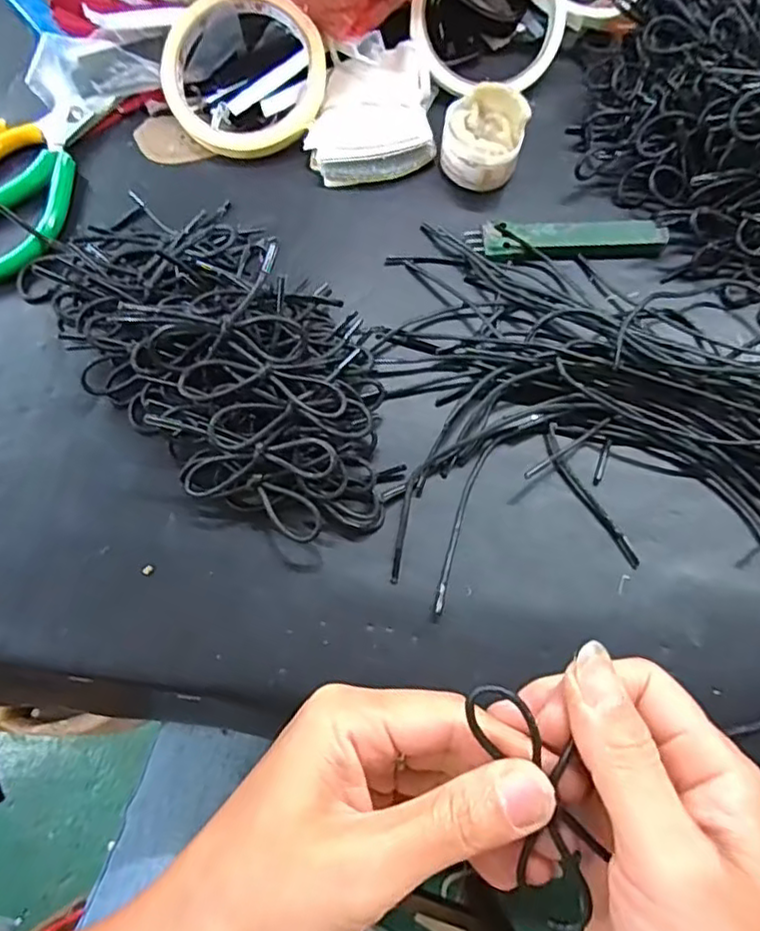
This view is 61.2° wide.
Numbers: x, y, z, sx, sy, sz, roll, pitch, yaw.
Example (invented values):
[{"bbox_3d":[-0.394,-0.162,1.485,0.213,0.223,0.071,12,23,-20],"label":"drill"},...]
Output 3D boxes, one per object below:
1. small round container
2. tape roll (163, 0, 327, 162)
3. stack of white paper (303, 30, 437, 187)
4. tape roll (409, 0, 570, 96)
[{"bbox_3d":[0.057,-0.185,0.359,0.043,0.037,0.045,0,71,-1],"label":"small round container"},{"bbox_3d":[-0.078,-0.227,0.372,0.094,0.012,0.094,0,94,1],"label":"tape roll"},{"bbox_3d":[-0.004,-0.207,0.375,0.070,0.027,0.083,1,71,-1],"label":"stack of white paper"},{"bbox_3d":[0.066,-0.266,0.383,0.091,0.012,0.085,0,99,-1],"label":"tape roll"}]

